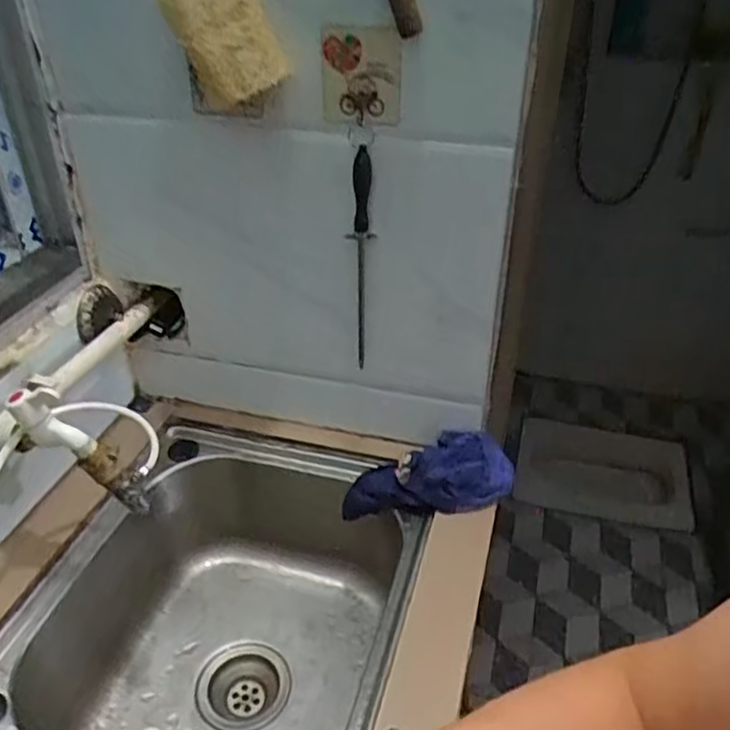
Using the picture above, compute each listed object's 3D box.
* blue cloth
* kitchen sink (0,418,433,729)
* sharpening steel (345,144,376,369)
[{"bbox_3d":[0.068,0.136,0.811,0.202,0.065,0.074,-15,34,10],"label":"blue cloth"},{"bbox_3d":[-0.155,0.296,0.782,0.382,0.205,0.412,9,36,12],"label":"kitchen sink"},{"bbox_3d":[-0.005,-0.108,0.744,0.024,0.249,0.017,0,35,-1],"label":"sharpening steel"}]

